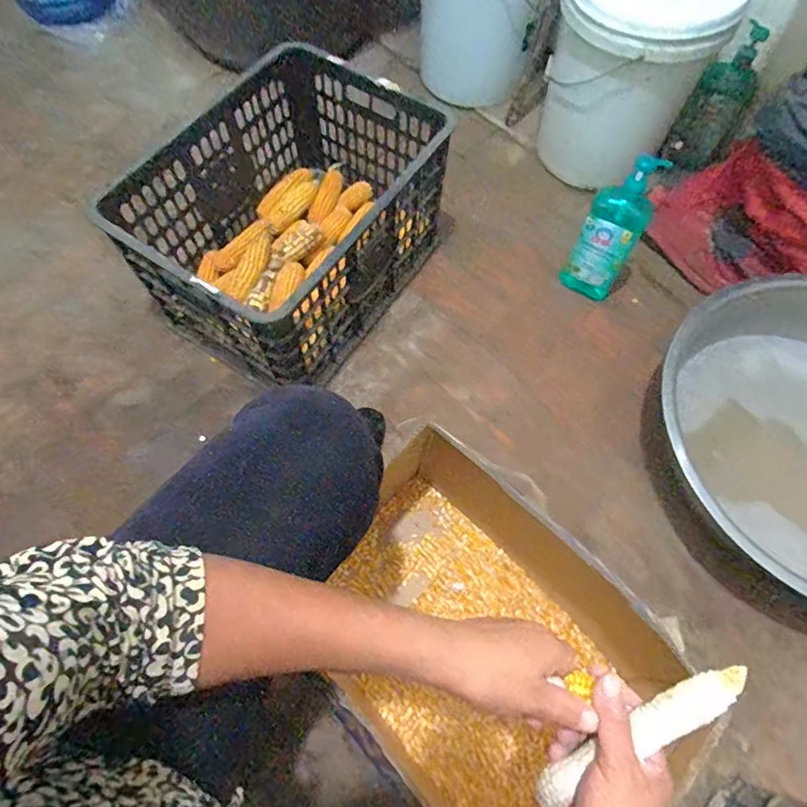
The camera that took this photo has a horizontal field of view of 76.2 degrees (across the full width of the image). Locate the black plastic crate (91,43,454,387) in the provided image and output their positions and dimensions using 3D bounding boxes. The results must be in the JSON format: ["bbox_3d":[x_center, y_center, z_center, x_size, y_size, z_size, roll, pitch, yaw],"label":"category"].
[{"bbox_3d":[-0.188,-0.329,0.897,0.375,0.234,0.504,32,68,13],"label":"black plastic crate"}]

